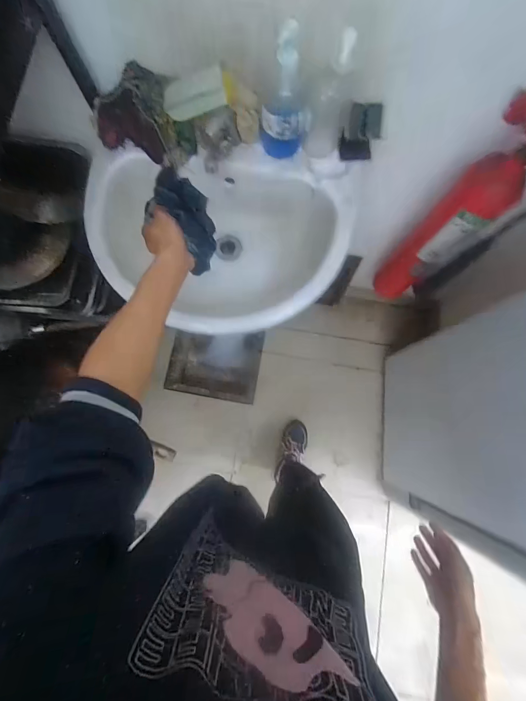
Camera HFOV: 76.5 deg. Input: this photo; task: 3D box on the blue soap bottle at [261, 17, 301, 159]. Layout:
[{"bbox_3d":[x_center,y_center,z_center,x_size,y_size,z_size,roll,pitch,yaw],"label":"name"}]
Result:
[{"bbox_3d":[0.032,-0.396,0.544,0.068,0.200,0.054,6,78,1],"label":"blue soap bottle"}]

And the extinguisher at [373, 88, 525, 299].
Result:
[{"bbox_3d":[0.425,-0.284,0.780,0.146,0.578,0.189,30,79,6],"label":"extinguisher"}]

